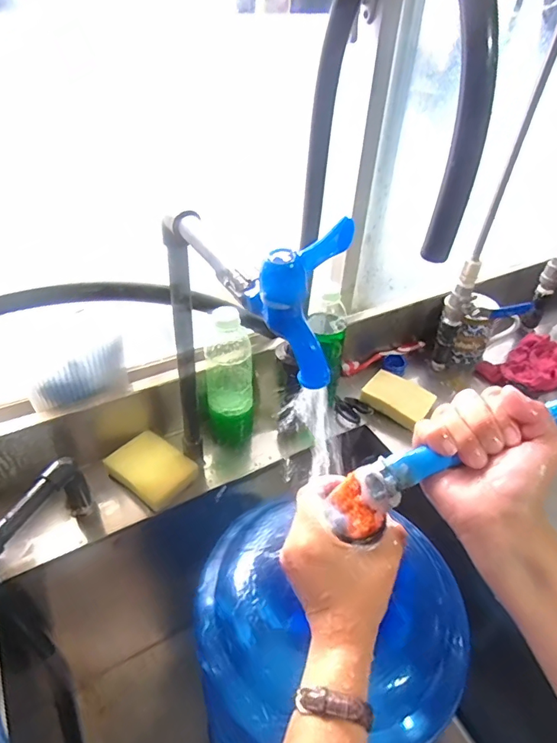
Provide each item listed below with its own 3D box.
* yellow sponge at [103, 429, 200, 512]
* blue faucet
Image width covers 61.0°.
[{"bbox_3d":[-0.167,0.127,0.625,0.104,0.023,0.077,27,45,25],"label":"yellow sponge"},{"bbox_3d":[0.016,-0.044,0.303,0.054,0.084,0.059,16,41,14],"label":"blue faucet"}]

